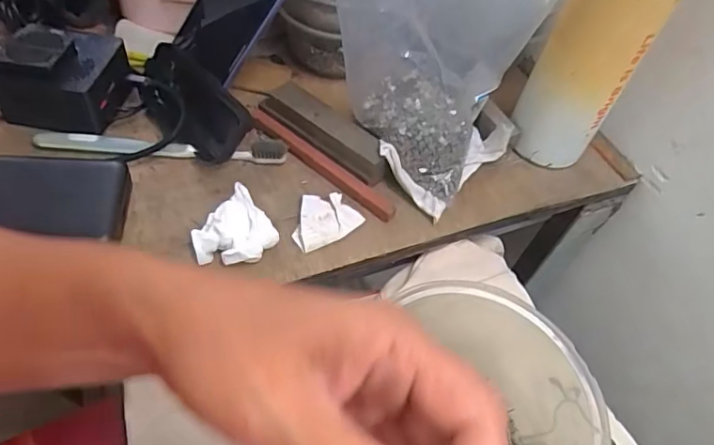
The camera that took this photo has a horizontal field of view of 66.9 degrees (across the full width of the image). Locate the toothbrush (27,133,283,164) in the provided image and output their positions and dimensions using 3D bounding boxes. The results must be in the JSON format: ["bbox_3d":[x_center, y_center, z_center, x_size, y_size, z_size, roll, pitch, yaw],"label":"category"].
[{"bbox_3d":[-0.148,-0.057,0.416,0.183,0.016,0.018,2,52,-9],"label":"toothbrush"}]

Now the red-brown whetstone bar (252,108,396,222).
[{"bbox_3d":[-0.031,-0.049,0.431,0.149,0.010,0.016,37,55,18],"label":"red-brown whetstone bar"}]

